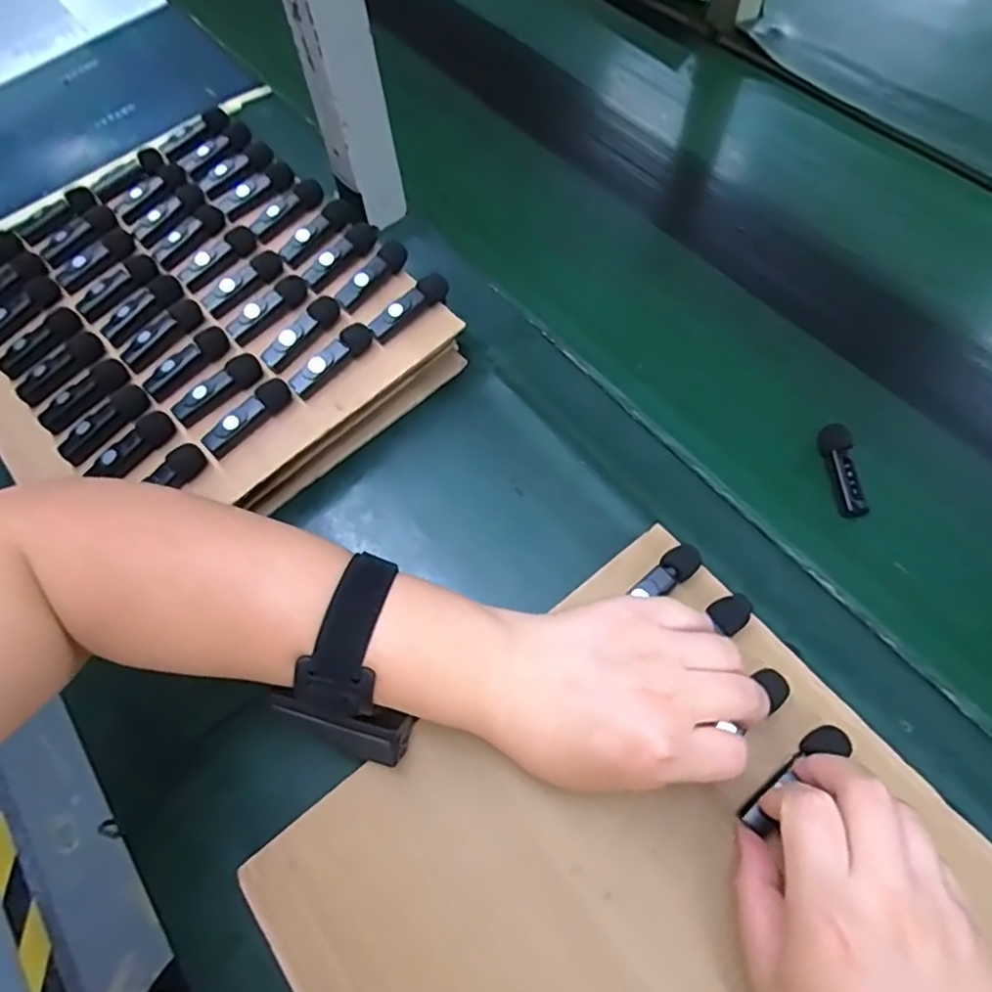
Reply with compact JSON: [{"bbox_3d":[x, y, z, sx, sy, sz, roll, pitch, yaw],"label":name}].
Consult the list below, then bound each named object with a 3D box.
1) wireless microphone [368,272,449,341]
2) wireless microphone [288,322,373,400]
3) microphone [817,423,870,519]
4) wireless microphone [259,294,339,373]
[{"bbox_3d":[-0.061,-0.133,0.442,0.063,0.022,0.012,-36,67,-15],"label":"wireless microphone"},{"bbox_3d":[-0.112,-0.093,0.428,0.064,0.020,0.014,-41,68,-18],"label":"wireless microphone"},{"bbox_3d":[0.231,-0.016,0.423,0.018,0.018,0.067,-2,62,1],"label":"microphone"},{"bbox_3d":[-0.134,-0.115,0.433,0.013,0.019,0.062,38,70,19],"label":"wireless microphone"}]

